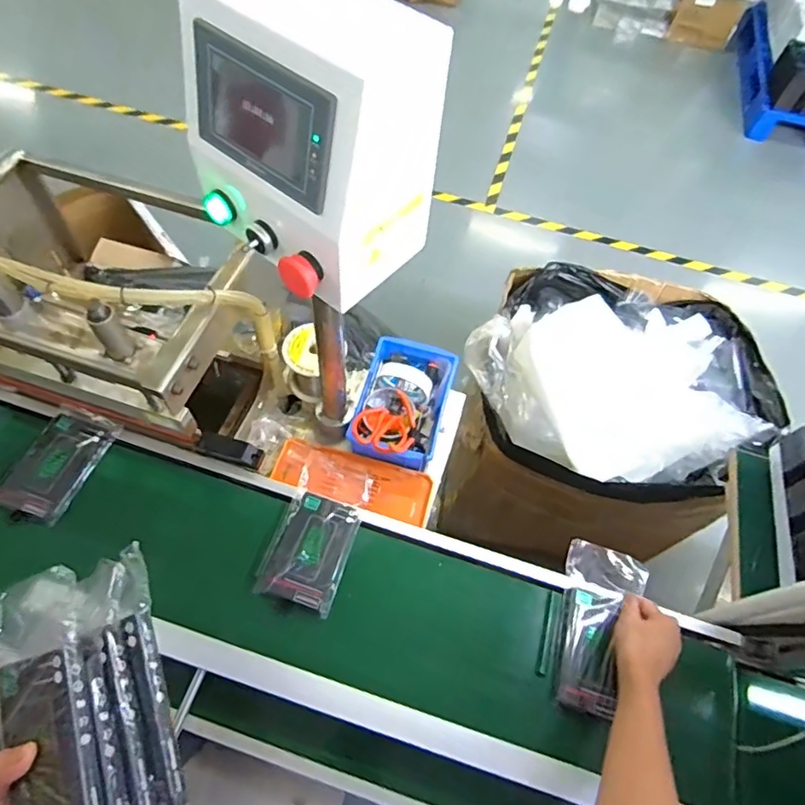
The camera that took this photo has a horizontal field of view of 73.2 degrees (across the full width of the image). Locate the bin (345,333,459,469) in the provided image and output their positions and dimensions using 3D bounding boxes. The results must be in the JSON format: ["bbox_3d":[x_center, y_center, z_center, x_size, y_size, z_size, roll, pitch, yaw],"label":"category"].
[{"bbox_3d":[0.002,-0.001,0.866,0.137,0.067,0.217,16,60,5],"label":"bin"}]

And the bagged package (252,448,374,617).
[{"bbox_3d":[-0.110,0.165,0.714,0.101,0.027,0.196,18,60,6],"label":"bagged package"}]

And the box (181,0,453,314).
[{"bbox_3d":[-0.082,-0.220,0.457,0.183,0.192,0.146,41,65,18],"label":"box"}]

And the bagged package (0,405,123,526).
[{"bbox_3d":[-0.462,0.081,0.732,0.099,0.026,0.160,17,60,5],"label":"bagged package"}]

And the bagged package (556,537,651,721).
[{"bbox_3d":[0.235,0.267,0.653,0.089,0.024,0.194,20,59,7],"label":"bagged package"}]

